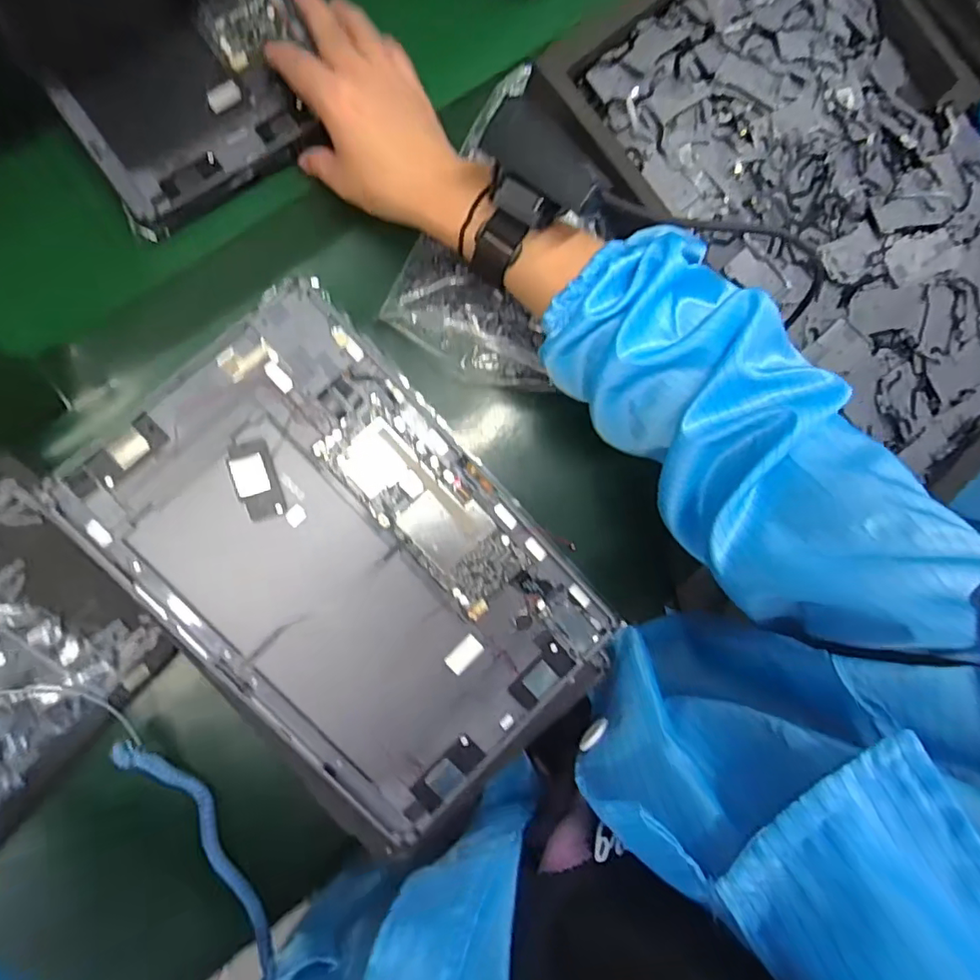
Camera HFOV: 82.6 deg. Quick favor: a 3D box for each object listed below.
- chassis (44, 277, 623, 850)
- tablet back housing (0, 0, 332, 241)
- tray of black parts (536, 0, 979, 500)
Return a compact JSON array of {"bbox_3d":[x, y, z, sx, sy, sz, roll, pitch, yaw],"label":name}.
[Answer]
[{"bbox_3d":[-0.065,0.043,0.292,0.166,0.017,0.259,-41,93,-7],"label":"chassis"},{"bbox_3d":[-0.225,-0.313,0.365,0.158,0.010,0.252,-33,92,-7],"label":"tablet back housing"},{"bbox_3d":[0.272,-0.220,0.410,0.304,0.031,0.419,-40,93,-7],"label":"tray of black parts"}]

